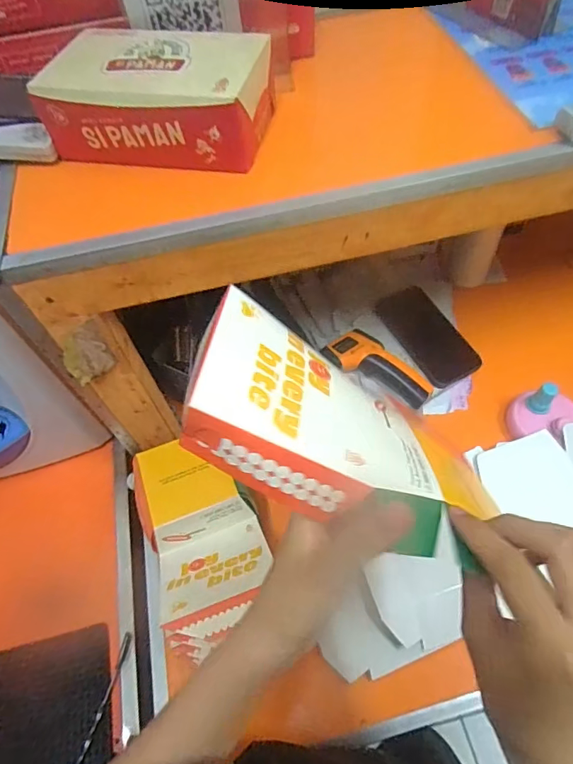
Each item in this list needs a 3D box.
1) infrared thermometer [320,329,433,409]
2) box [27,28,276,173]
[{"bbox_3d":[0.126,-0.020,0.658,0.152,0.040,0.067,31,62,-1],"label":"infrared thermometer"},{"bbox_3d":[-0.110,-0.237,0.414,0.179,0.078,0.110,9,58,10],"label":"box"}]

